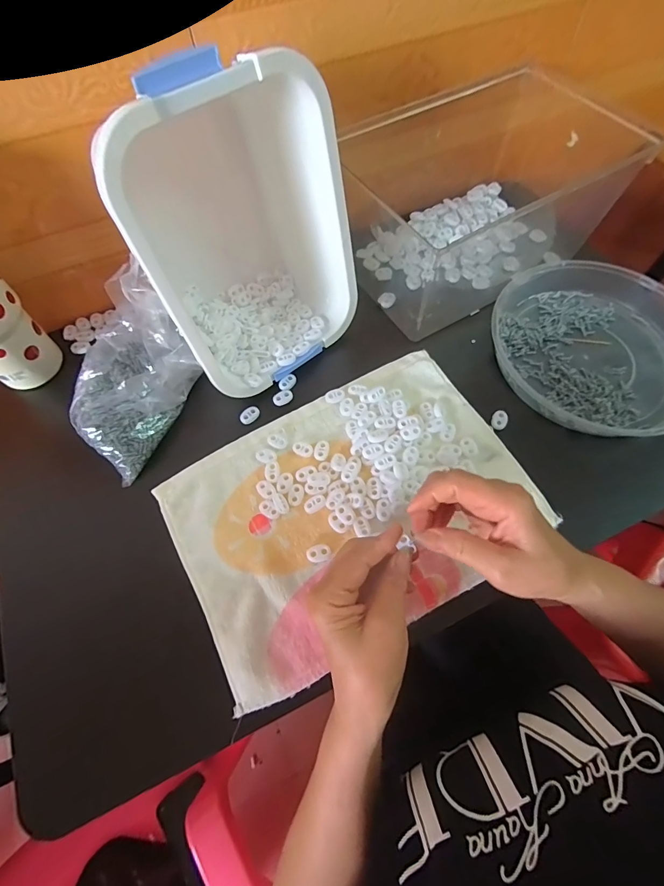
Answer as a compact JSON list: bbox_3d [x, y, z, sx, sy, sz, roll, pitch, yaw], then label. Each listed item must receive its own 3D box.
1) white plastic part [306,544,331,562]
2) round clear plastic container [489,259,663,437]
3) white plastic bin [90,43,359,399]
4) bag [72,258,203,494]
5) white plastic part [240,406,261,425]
[{"bbox_3d":[-0.012,0.103,0.362,0.022,0.006,0.016,-5,65,-1],"label":"white plastic part"},{"bbox_3d":[0.301,-0.114,0.444,0.228,0.047,0.222,0,65,1],"label":"round clear plastic container"},{"bbox_3d":[-0.103,-0.205,0.393,0.201,0.269,0.160,-41,57,-12],"label":"white plastic bin"},{"bbox_3d":[-0.212,-0.064,0.388,0.105,0.101,0.145,31,71,17],"label":"bag"},{"bbox_3d":[-0.090,-0.030,0.429,0.014,0.007,0.023,37,71,16],"label":"white plastic part"}]

